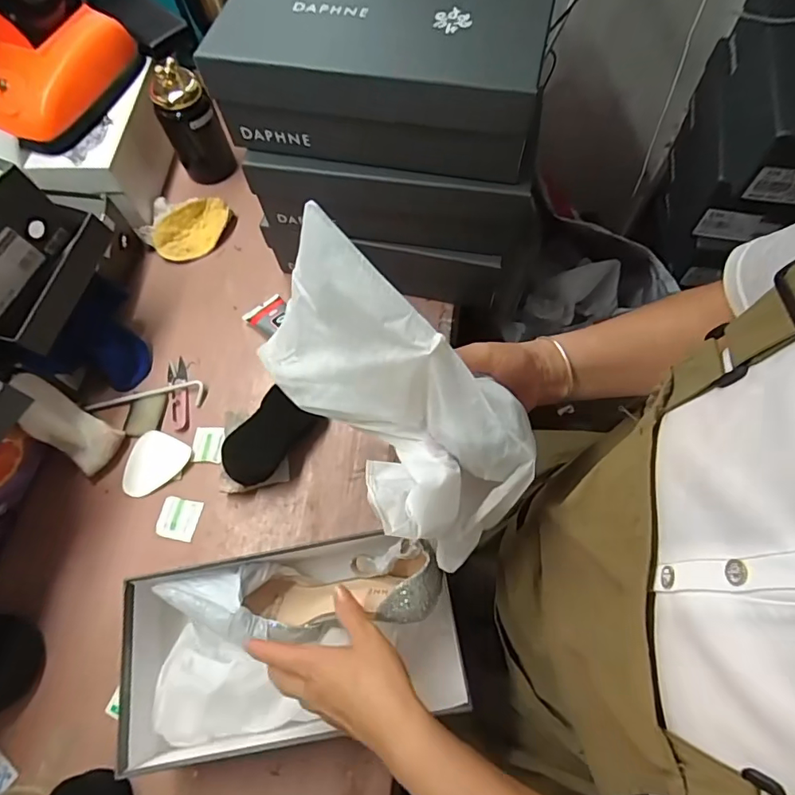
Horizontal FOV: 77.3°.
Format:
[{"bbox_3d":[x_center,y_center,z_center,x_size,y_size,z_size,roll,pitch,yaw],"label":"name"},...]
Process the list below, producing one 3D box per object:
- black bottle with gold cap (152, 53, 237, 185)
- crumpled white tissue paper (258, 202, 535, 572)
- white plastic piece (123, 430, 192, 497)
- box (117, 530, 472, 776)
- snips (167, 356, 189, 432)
[{"bbox_3d":[-0.287,-0.378,0.714,0.073,0.163,0.060,-34,70,-11],"label":"black bottle with gold cap"},{"bbox_3d":[0.000,-0.001,0.352,0.115,0.168,0.212,-36,70,-12],"label":"crumpled white tissue paper"},{"bbox_3d":[-0.294,0.080,0.594,0.065,0.008,0.078,27,71,13],"label":"white plastic piece"},{"bbox_3d":[-0.098,0.225,0.460,0.303,0.094,0.156,-11,67,-2],"label":"box"},{"bbox_3d":[-0.278,-0.006,0.632,0.024,0.008,0.100,-15,68,-4],"label":"snips"}]

